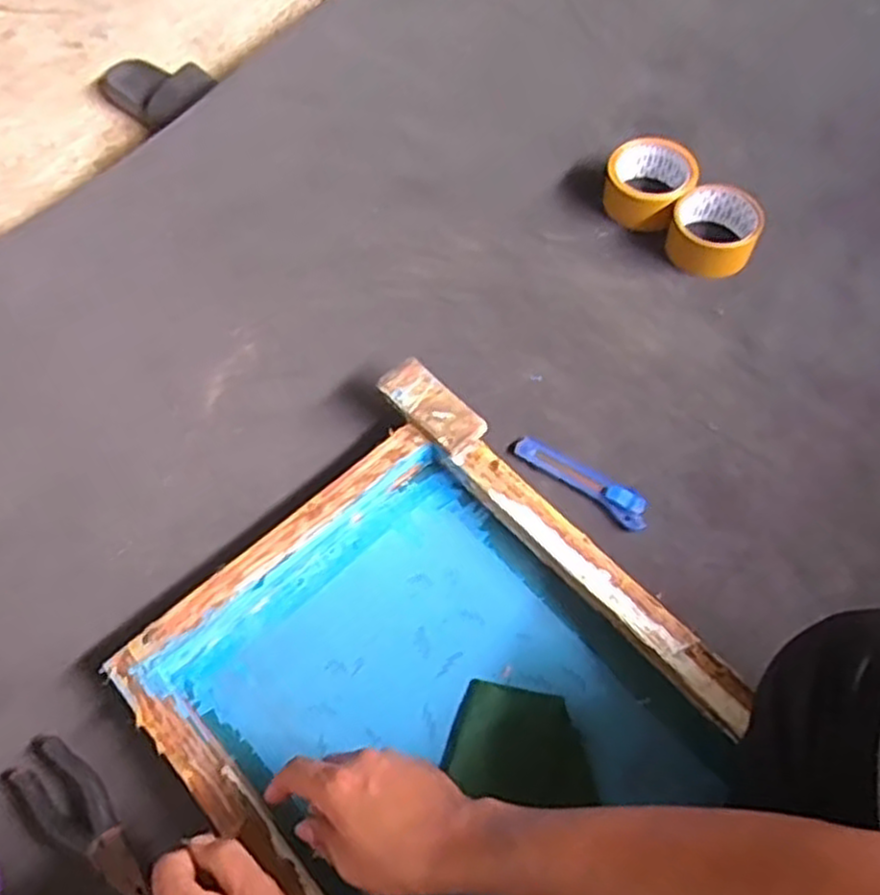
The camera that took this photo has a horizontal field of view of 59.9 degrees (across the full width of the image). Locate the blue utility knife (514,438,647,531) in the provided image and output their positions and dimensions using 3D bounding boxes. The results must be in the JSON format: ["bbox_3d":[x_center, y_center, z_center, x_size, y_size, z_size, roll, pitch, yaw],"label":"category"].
[{"bbox_3d":[0.132,0.028,0.704,0.135,0.013,0.030,37,71,19],"label":"blue utility knife"}]

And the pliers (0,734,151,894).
[{"bbox_3d":[-0.272,0.279,0.581,0.147,0.012,0.048,31,69,17],"label":"pliers"}]

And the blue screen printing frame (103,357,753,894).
[{"bbox_3d":[0.017,0.207,0.582,0.353,0.043,0.449,-42,69,-16],"label":"blue screen printing frame"}]

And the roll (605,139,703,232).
[{"bbox_3d":[0.228,-0.289,0.834,0.097,0.051,0.107,12,65,9],"label":"roll"}]

